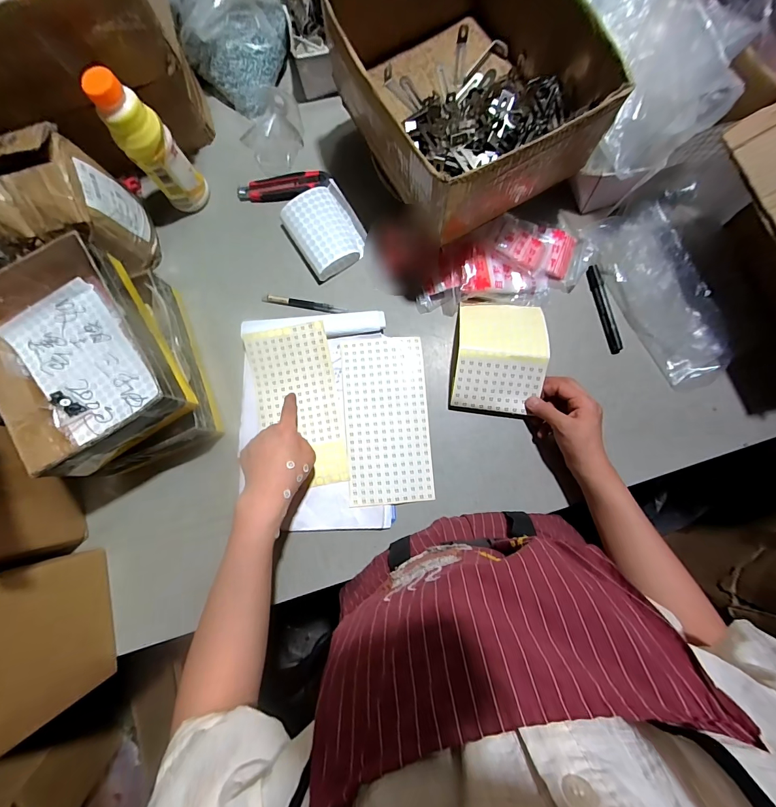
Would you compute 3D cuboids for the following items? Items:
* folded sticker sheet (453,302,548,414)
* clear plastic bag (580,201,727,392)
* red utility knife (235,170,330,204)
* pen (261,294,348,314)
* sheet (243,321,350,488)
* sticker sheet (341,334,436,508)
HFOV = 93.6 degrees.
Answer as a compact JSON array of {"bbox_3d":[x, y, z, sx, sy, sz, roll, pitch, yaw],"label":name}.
[{"bbox_3d":[0.158,-0.069,0.513,0.120,0.049,0.153,7,82,3],"label":"folded sticker sheet"},{"bbox_3d":[0.410,-0.163,0.543,0.104,0.037,0.284,-24,82,-1],"label":"clear plastic bag"},{"bbox_3d":[-0.172,-0.358,0.601,0.154,0.020,0.040,-2,82,2],"label":"red utility knife"},{"bbox_3d":[-0.131,-0.157,0.575,0.134,0.007,0.014,12,82,4],"label":"pen"},{"bbox_3d":[-0.133,0.004,0.542,0.117,0.015,0.234,-10,86,1],"label":"sheet"},{"bbox_3d":[-0.002,0.023,0.544,0.123,0.008,0.243,-4,82,-1],"label":"sticker sheet"}]

